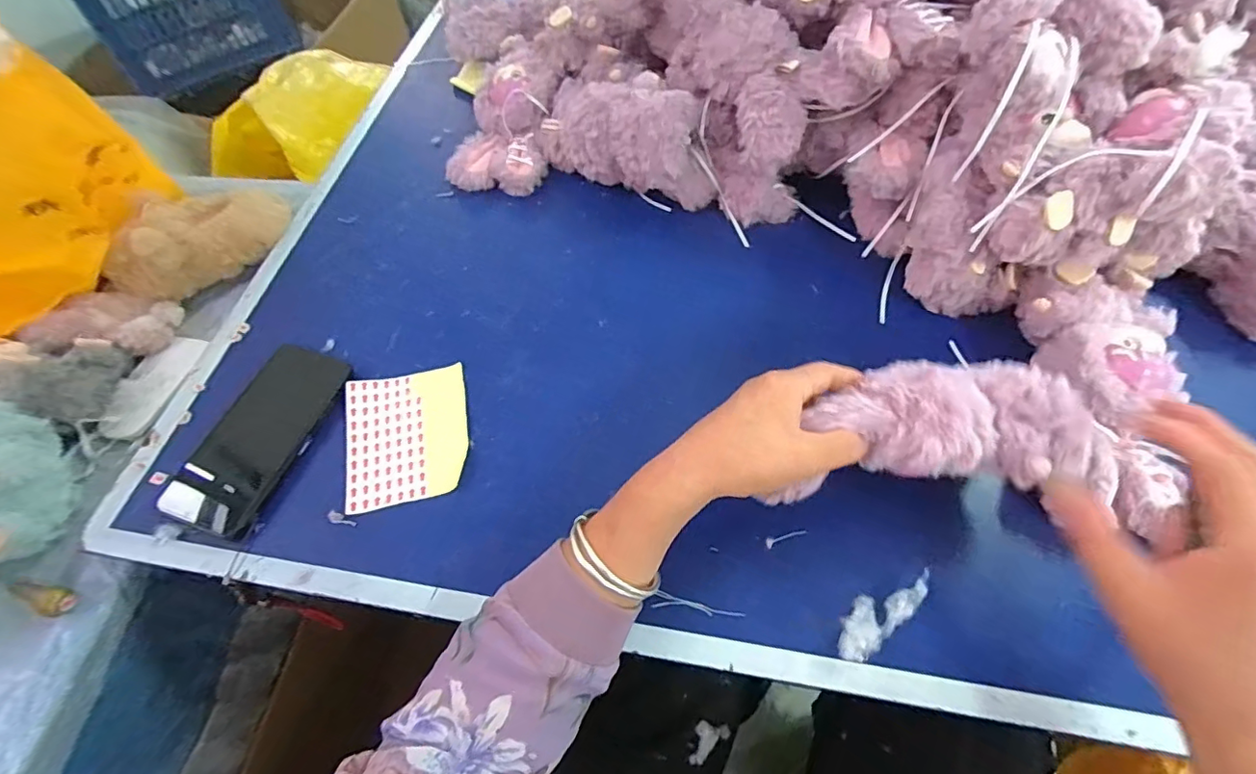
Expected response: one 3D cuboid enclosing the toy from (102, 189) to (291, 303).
[{"bbox_3d":[-0.439,-0.152,0.558,0.090,0.066,0.174,40,69,22],"label":"toy"}]

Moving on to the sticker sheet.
[{"bbox_3d":[-0.185,0.039,0.460,0.097,0.016,0.119,-12,60,-5],"label":"sticker sheet"}]

